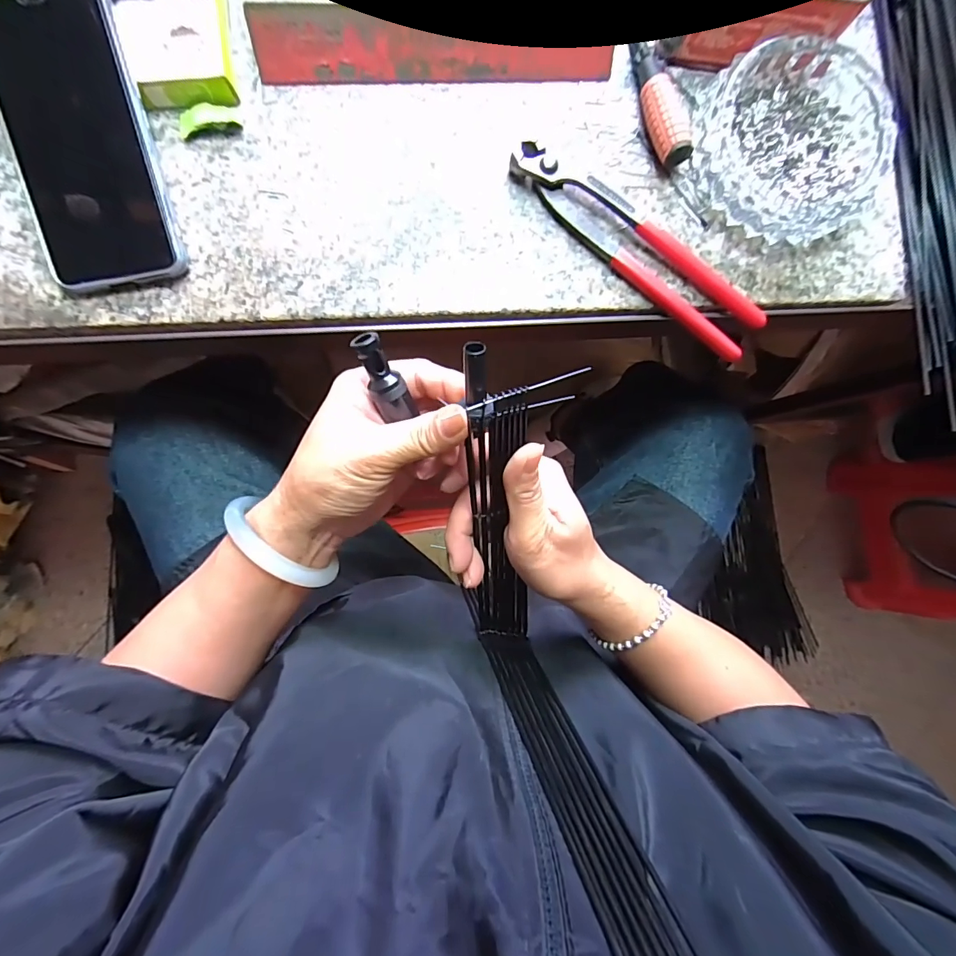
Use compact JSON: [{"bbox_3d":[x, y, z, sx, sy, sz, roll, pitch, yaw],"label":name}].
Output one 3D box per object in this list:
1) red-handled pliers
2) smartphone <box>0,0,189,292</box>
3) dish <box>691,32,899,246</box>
[{"bbox_3d":[0.107,-0.156,0.294,0.193,0.020,0.042,39,86,-3],"label":"red-handled pliers"},{"bbox_3d":[-0.231,-0.197,0.257,0.075,0.008,0.160,-11,97,-3],"label":"smartphone"},{"bbox_3d":[0.212,-0.220,0.293,0.126,0.022,0.119,0,89,-5],"label":"dish"}]

